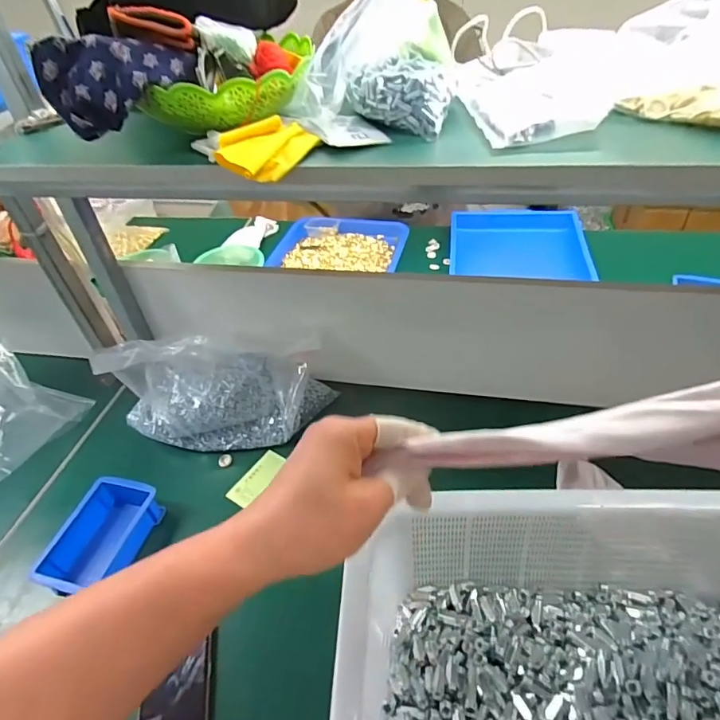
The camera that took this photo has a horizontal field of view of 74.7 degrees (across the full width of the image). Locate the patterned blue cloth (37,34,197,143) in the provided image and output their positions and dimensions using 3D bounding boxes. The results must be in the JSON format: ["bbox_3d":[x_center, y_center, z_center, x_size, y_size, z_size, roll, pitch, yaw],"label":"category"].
[{"bbox_3d":[-0.213,-0.253,0.425,0.131,0.066,0.048,-21,44,-13],"label":"patterned blue cloth"}]

